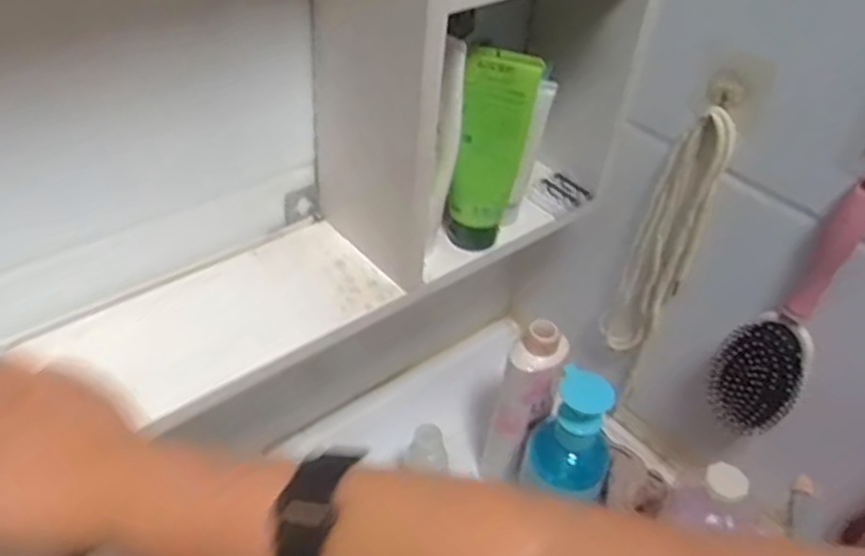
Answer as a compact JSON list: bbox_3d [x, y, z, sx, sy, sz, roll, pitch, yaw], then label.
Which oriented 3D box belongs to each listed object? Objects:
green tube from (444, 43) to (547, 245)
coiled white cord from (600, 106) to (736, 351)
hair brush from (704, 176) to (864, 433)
[{"bbox_3d":[0.040,-0.083,0.520,0.049,0.146,0.024,7,41,1],"label":"green tube"},{"bbox_3d":[0.201,-0.031,0.658,0.051,0.256,0.034,19,42,15],"label":"coiled white cord"},{"bbox_3d":[0.275,0.024,0.578,0.068,0.222,0.056,31,47,27],"label":"hair brush"}]

